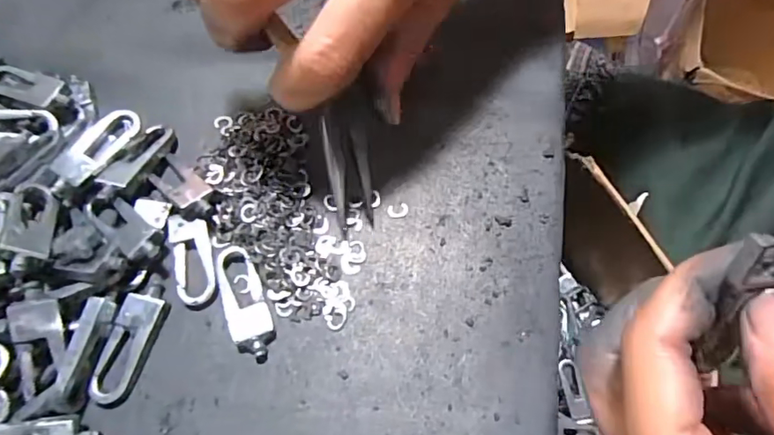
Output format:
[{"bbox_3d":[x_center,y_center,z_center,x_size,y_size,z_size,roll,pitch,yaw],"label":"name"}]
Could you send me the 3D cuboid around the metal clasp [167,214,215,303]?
[{"bbox_3d":[-0.076,0.015,0.198,0.015,0.004,0.036,-14,66,-5],"label":"metal clasp"}]

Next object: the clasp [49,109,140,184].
[{"bbox_3d":[-0.117,-0.030,0.208,0.015,0.004,0.037,34,64,-1],"label":"clasp"}]

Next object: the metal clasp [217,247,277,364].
[{"bbox_3d":[-0.053,0.031,0.192,0.015,0.005,0.045,-19,67,-7],"label":"metal clasp"}]

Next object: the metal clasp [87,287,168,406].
[{"bbox_3d":[-0.092,0.045,0.186,0.017,0.006,0.042,10,66,6],"label":"metal clasp"}]

